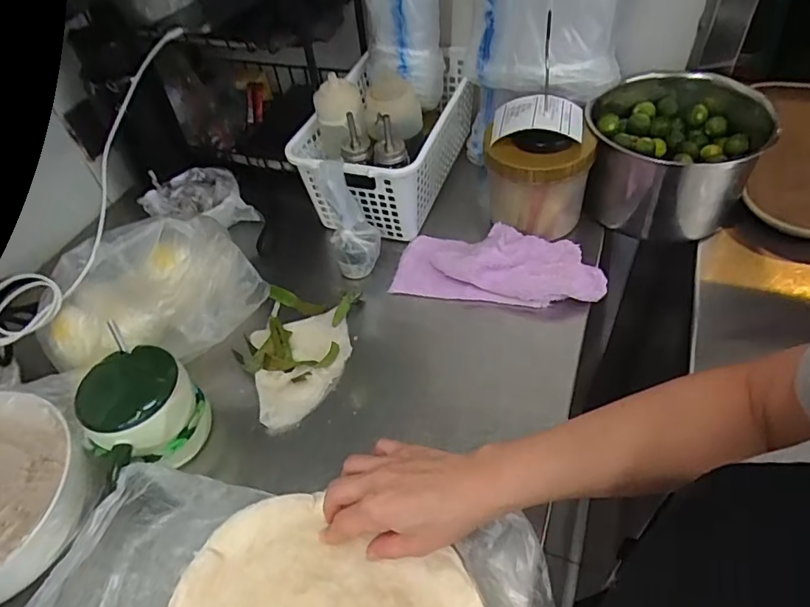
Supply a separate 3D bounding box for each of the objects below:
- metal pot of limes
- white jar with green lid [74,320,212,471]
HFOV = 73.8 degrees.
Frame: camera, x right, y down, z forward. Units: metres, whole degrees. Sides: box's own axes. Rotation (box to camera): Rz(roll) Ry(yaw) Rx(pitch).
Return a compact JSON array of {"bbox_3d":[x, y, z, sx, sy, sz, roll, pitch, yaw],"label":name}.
[{"bbox_3d":[0.317,-0.174,0.649,0.177,0.133,0.210,31,58,29],"label":"metal pot of limes"},{"bbox_3d":[-0.241,0.097,0.492,0.092,0.090,0.091,-3,48,3],"label":"white jar with green lid"}]

